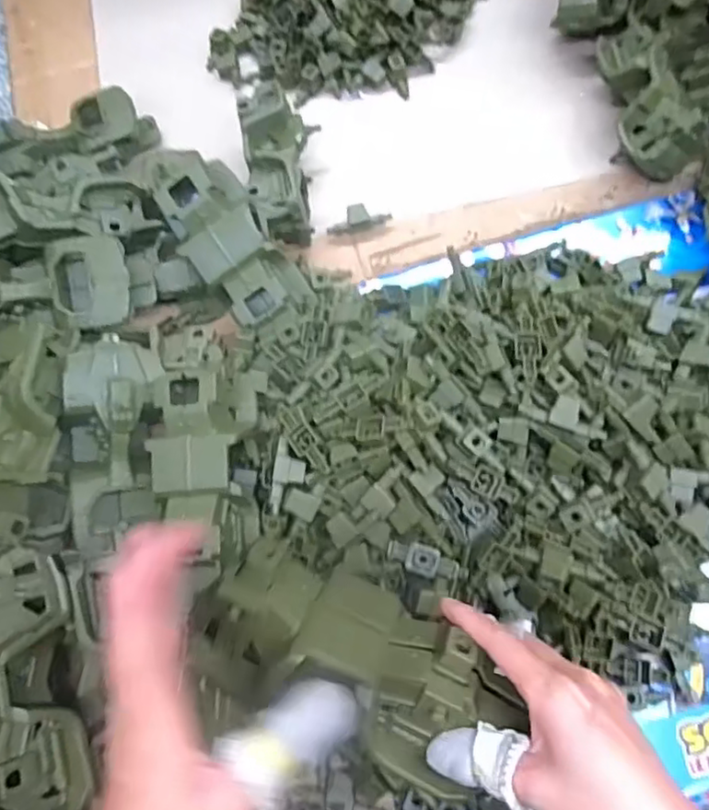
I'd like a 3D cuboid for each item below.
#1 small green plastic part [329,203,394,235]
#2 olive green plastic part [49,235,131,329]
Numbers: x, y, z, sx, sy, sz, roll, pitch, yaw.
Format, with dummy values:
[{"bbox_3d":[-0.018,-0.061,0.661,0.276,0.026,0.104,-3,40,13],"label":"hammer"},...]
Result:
[{"bbox_3d":[0.004,-0.195,0.661,0.068,0.019,0.019,-15,68,-2],"label":"small green plastic part"},{"bbox_3d":[-0.226,-0.106,0.555,0.064,0.038,0.078,-7,92,6],"label":"olive green plastic part"}]

